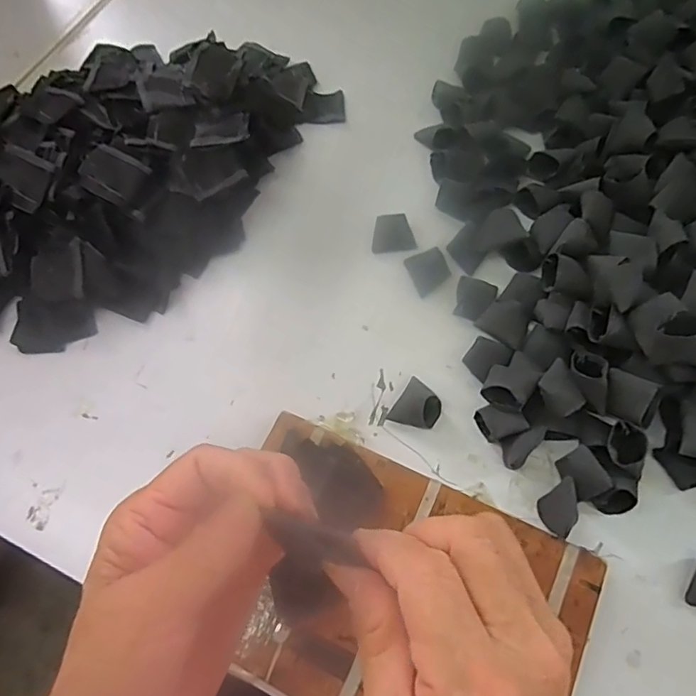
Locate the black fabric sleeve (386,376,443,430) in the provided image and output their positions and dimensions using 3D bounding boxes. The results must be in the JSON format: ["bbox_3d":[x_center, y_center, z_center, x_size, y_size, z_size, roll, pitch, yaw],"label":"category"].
[{"bbox_3d":[0.059,0.047,0.450,0.036,0.030,0.039,30,70,16],"label":"black fabric sleeve"}]

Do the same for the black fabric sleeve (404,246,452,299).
[{"bbox_3d":[0.078,-0.074,0.516,0.035,0.010,0.042,-21,66,-6],"label":"black fabric sleeve"}]

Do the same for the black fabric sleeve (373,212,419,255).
[{"bbox_3d":[0.045,-0.112,0.526,0.041,0.022,0.033,-1,65,3],"label":"black fabric sleeve"}]

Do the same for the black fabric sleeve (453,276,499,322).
[{"bbox_3d":[0.116,-0.046,0.498,0.035,0.005,0.043,22,68,13],"label":"black fabric sleeve"}]

